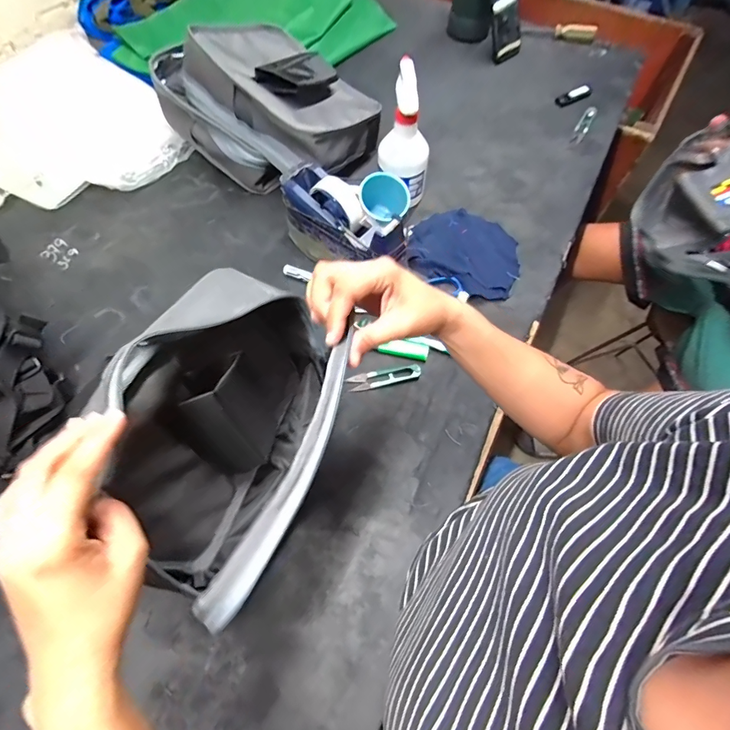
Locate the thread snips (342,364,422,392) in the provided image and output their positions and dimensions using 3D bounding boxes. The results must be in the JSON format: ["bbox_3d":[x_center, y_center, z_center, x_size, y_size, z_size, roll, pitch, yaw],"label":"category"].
[{"bbox_3d":[0.027,0.016,0.534,0.098,0.005,0.023,-12,65,-6],"label":"thread snips"}]

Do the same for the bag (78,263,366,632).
[{"bbox_3d":[-0.104,0.062,0.387,0.163,0.233,0.283,15,66,7],"label":"bag"}]

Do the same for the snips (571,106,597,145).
[{"bbox_3d":[0.426,-0.467,0.763,0.023,0.013,0.103,30,68,13],"label":"snips"}]

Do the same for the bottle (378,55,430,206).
[{"bbox_3d":[0.061,-0.342,0.590,0.077,0.179,0.080,7,65,3],"label":"bottle"}]

